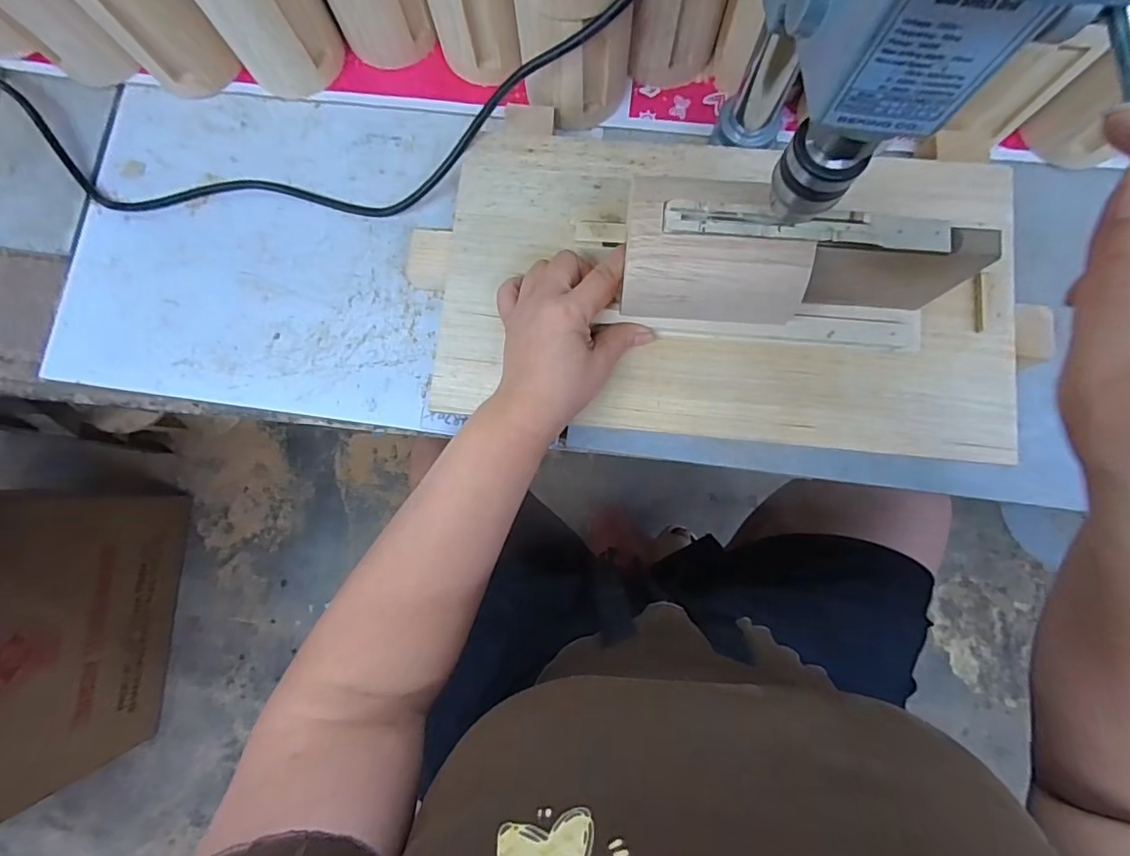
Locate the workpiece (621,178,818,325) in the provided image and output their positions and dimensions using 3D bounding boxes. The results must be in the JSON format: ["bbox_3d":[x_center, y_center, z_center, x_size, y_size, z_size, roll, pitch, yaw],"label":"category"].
[{"bbox_3d":[0.084,-0.101,0.296,0.097,0.037,0.071,2,83,3],"label":"workpiece"}]

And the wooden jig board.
[{"bbox_3d":[0.107,-0.100,0.359,0.377,0.021,0.212,5,83,3],"label":"wooden jig board"}]

